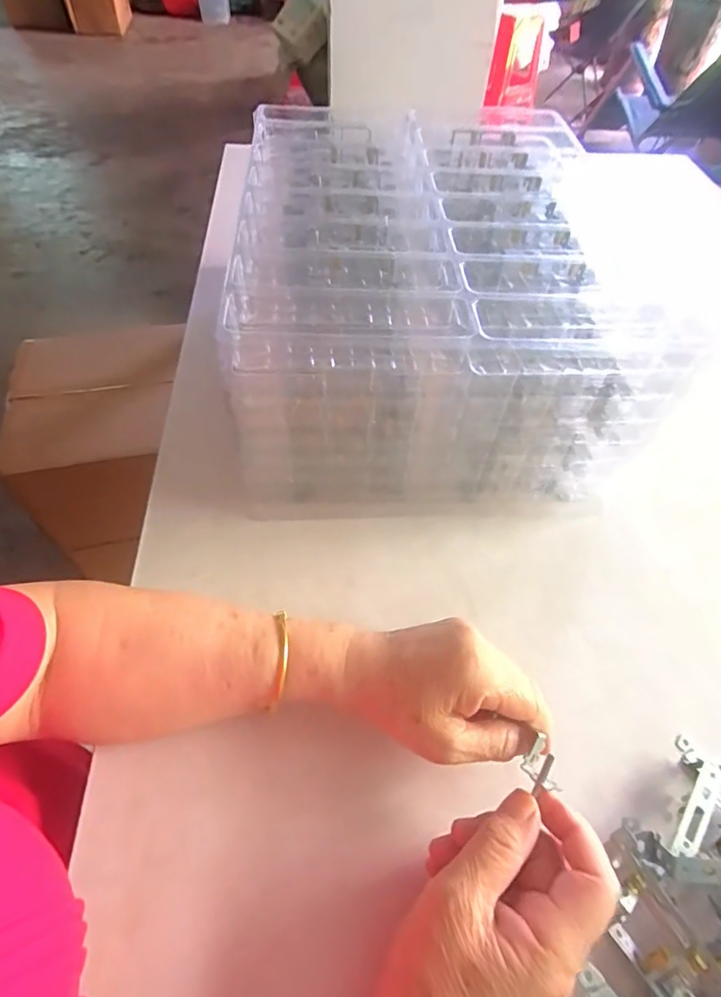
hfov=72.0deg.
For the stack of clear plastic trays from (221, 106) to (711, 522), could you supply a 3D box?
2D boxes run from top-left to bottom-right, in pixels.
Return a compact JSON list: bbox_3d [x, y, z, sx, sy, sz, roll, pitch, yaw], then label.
[{"bbox_3d":[0.063,-0.203,0.511,0.331,0.190,0.410,-1,55,-3],"label":"stack of clear plastic trays"}]

